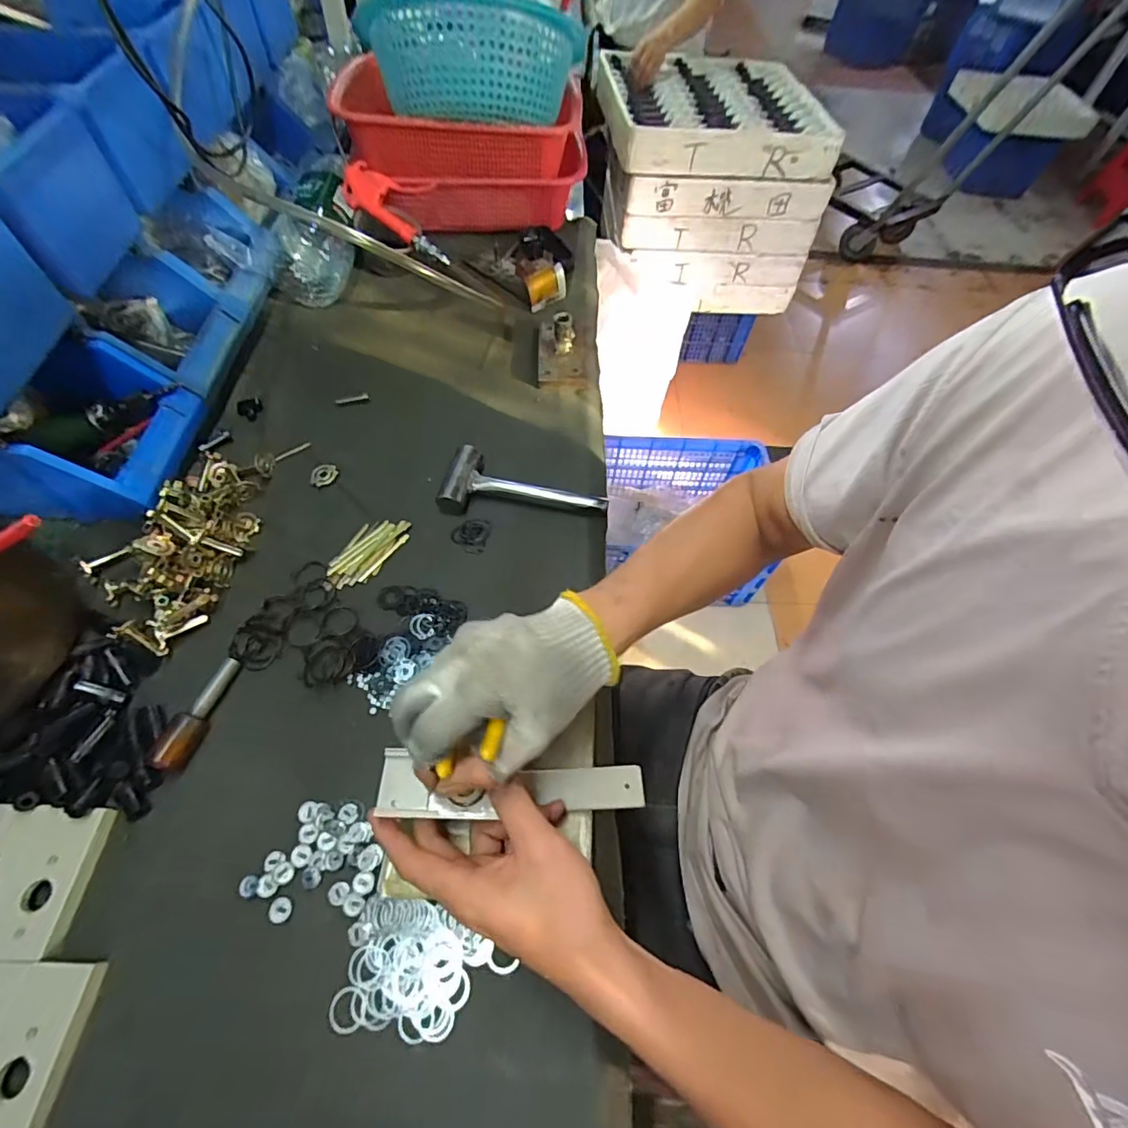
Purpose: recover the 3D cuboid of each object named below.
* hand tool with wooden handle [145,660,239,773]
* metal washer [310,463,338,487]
[{"bbox_3d":[-0.303,0.120,0.433,0.022,0.024,0.094,9,58,3],"label":"hand tool with wooden handle"},{"bbox_3d":[-0.268,-0.100,0.584,0.026,0.005,0.030,11,59,5],"label":"metal washer"}]

